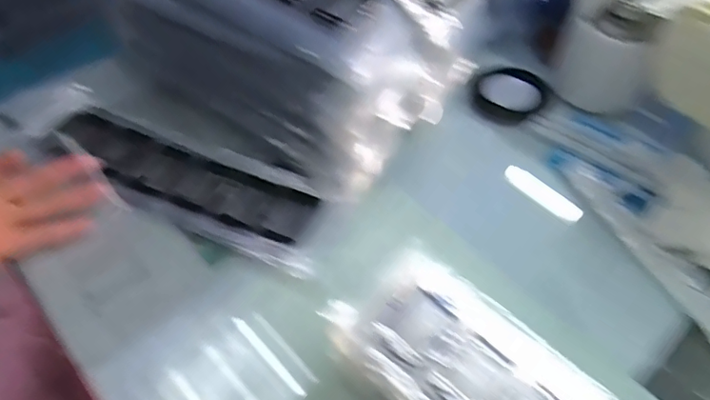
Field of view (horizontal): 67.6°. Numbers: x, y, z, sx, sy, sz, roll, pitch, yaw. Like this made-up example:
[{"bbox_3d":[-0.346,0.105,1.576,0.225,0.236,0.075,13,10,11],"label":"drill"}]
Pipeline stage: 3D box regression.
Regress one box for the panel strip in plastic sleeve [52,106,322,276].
[{"bbox_3d":[-0.144,-0.016,0.436,0.248,0.020,0.070,21,55,14],"label":"panel strip in plastic sleeve"}]

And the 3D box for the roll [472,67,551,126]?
[{"bbox_3d":[0.155,-0.106,0.532,0.076,0.018,0.065,-27,58,-21],"label":"roll"}]

